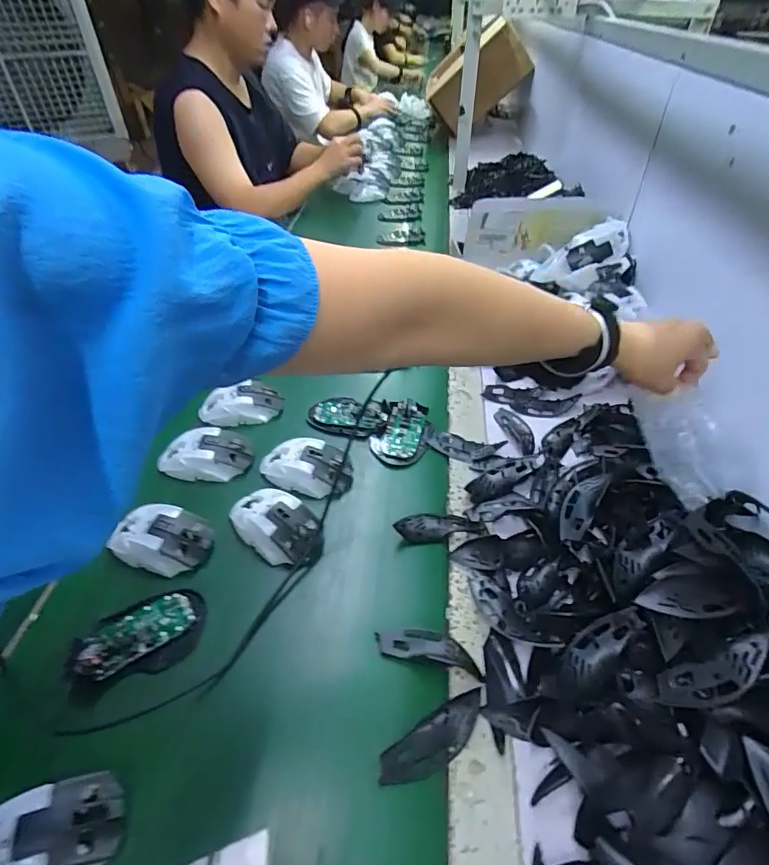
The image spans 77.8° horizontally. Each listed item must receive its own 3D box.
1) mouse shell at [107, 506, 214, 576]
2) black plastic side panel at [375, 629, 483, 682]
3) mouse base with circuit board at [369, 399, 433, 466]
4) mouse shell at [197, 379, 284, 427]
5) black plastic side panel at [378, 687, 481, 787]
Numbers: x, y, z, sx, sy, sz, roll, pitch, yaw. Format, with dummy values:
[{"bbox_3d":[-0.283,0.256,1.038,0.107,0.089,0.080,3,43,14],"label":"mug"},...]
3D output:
[{"bbox_3d":[-0.239,0.112,0.506,0.105,0.027,0.063,3,43,5],"label":"mouse shell"},{"bbox_3d":[0.041,0.198,0.436,0.095,0.015,0.031,10,44,12],"label":"black plastic side panel"},{"bbox_3d":[0.024,-0.004,0.647,0.071,0.023,0.106,12,49,13],"label":"mouse base with circuit board"},{"bbox_3d":[-0.202,-0.037,0.671,0.111,0.037,0.056,-18,49,-15],"label":"mouse shell"},{"bbox_3d":[0.040,0.247,0.384,0.096,0.015,0.033,-22,47,-21],"label":"black plastic side panel"}]

